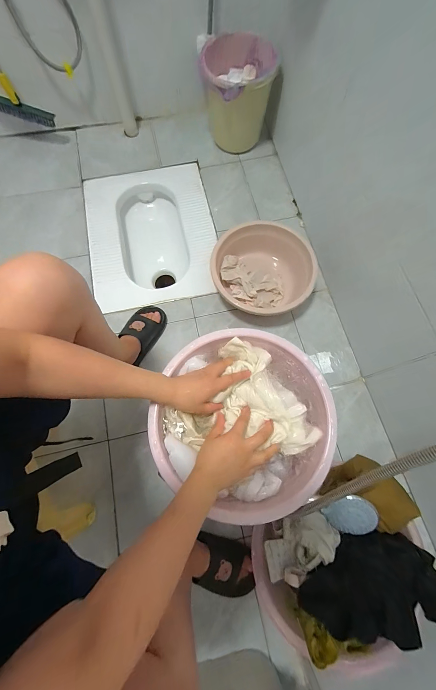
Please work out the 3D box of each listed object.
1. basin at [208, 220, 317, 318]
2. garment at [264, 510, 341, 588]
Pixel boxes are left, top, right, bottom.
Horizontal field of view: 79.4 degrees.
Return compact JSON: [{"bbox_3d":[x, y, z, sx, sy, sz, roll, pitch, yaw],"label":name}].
[{"bbox_3d":[0.124,-0.216,0.807,0.271,0.113,0.285,0,73,0],"label":"basin"},{"bbox_3d":[0.163,0.401,0.528,0.154,0.054,0.106,-32,76,-10],"label":"garment"}]

